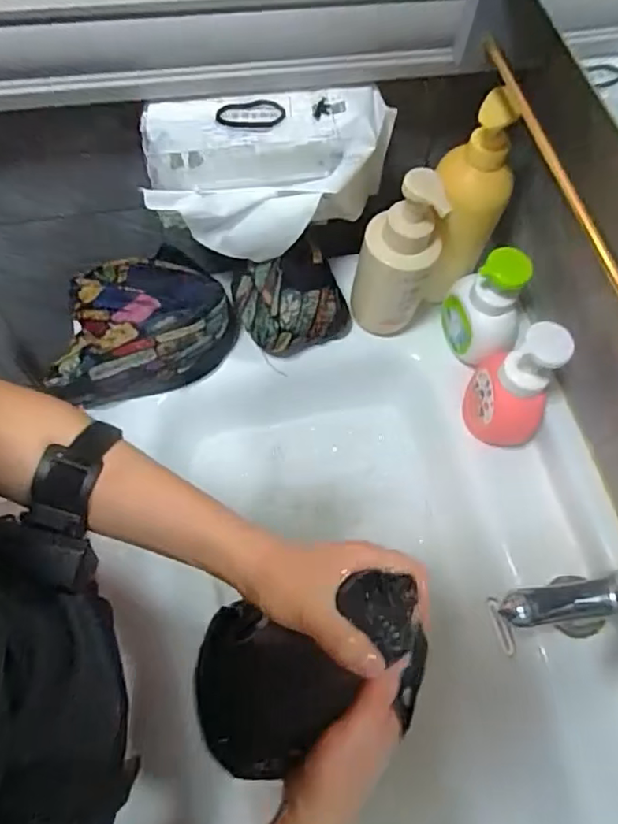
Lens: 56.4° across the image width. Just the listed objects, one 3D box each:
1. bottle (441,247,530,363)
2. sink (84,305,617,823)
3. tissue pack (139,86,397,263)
[{"bbox_3d":[0.190,-0.110,0.608,0.060,0.134,0.088,-20,68,-12],"label":"bottle"},{"bbox_3d":[0.082,0.299,0.547,0.453,0.133,0.790,-7,66,-7],"label":"sink"},{"bbox_3d":[-0.030,-0.221,0.546,0.229,0.109,0.098,-12,67,-9],"label":"tissue pack"}]

